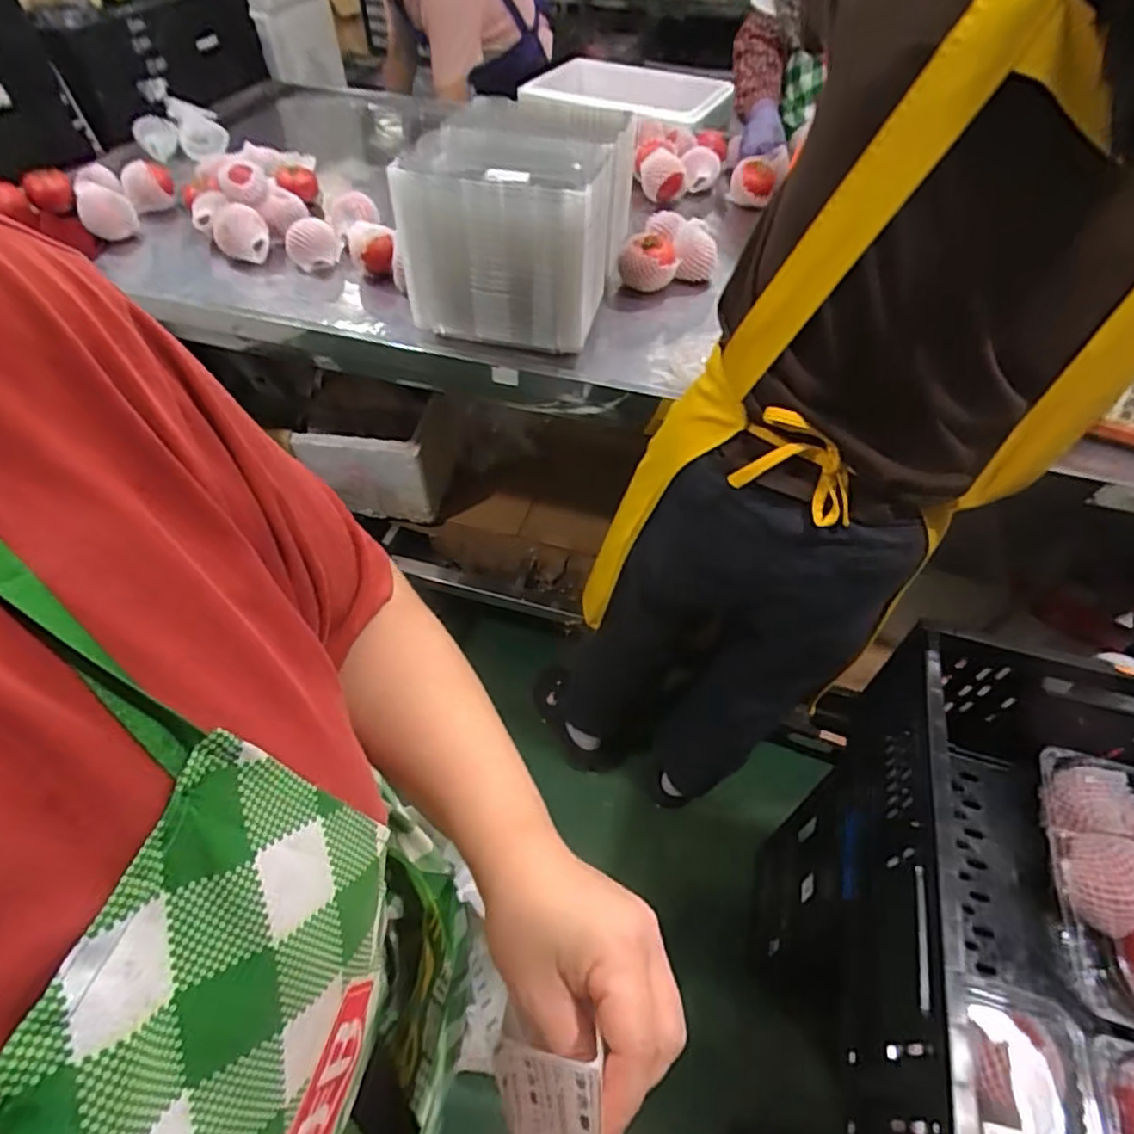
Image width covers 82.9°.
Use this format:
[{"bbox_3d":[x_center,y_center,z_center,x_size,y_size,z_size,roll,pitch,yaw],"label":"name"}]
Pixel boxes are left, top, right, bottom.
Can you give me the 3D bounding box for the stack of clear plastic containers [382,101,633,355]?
[{"bbox_3d":[-0.087,-0.537,1.043,0.322,0.234,0.294,10,51,11],"label":"stack of clear plastic containers"}]

